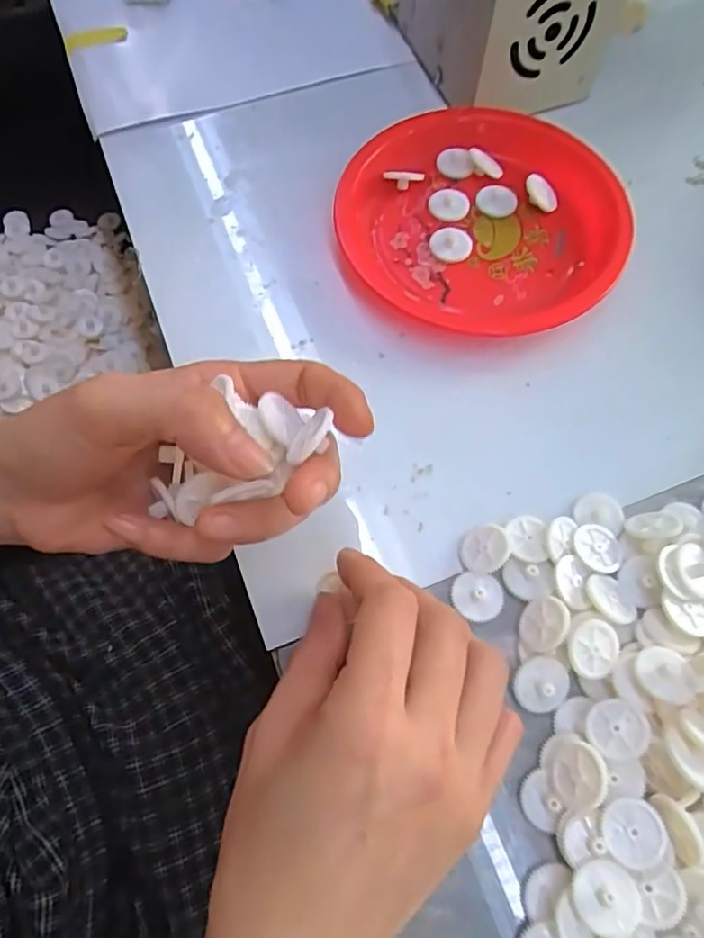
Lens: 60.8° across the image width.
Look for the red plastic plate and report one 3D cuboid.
[{"bbox_3d":[0.069,-0.132,0.320,0.143,0.025,0.134,0,67,0],"label":"red plastic plate"}]

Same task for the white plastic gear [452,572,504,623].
[{"bbox_3d":[0.053,0.054,0.251,0.021,0.004,0.020,0,67,0],"label":"white plastic gear"}]

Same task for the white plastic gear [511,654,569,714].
[{"bbox_3d":[0.074,0.085,0.234,0.022,0.008,0.020,-38,88,-3],"label":"white plastic gear"}]

